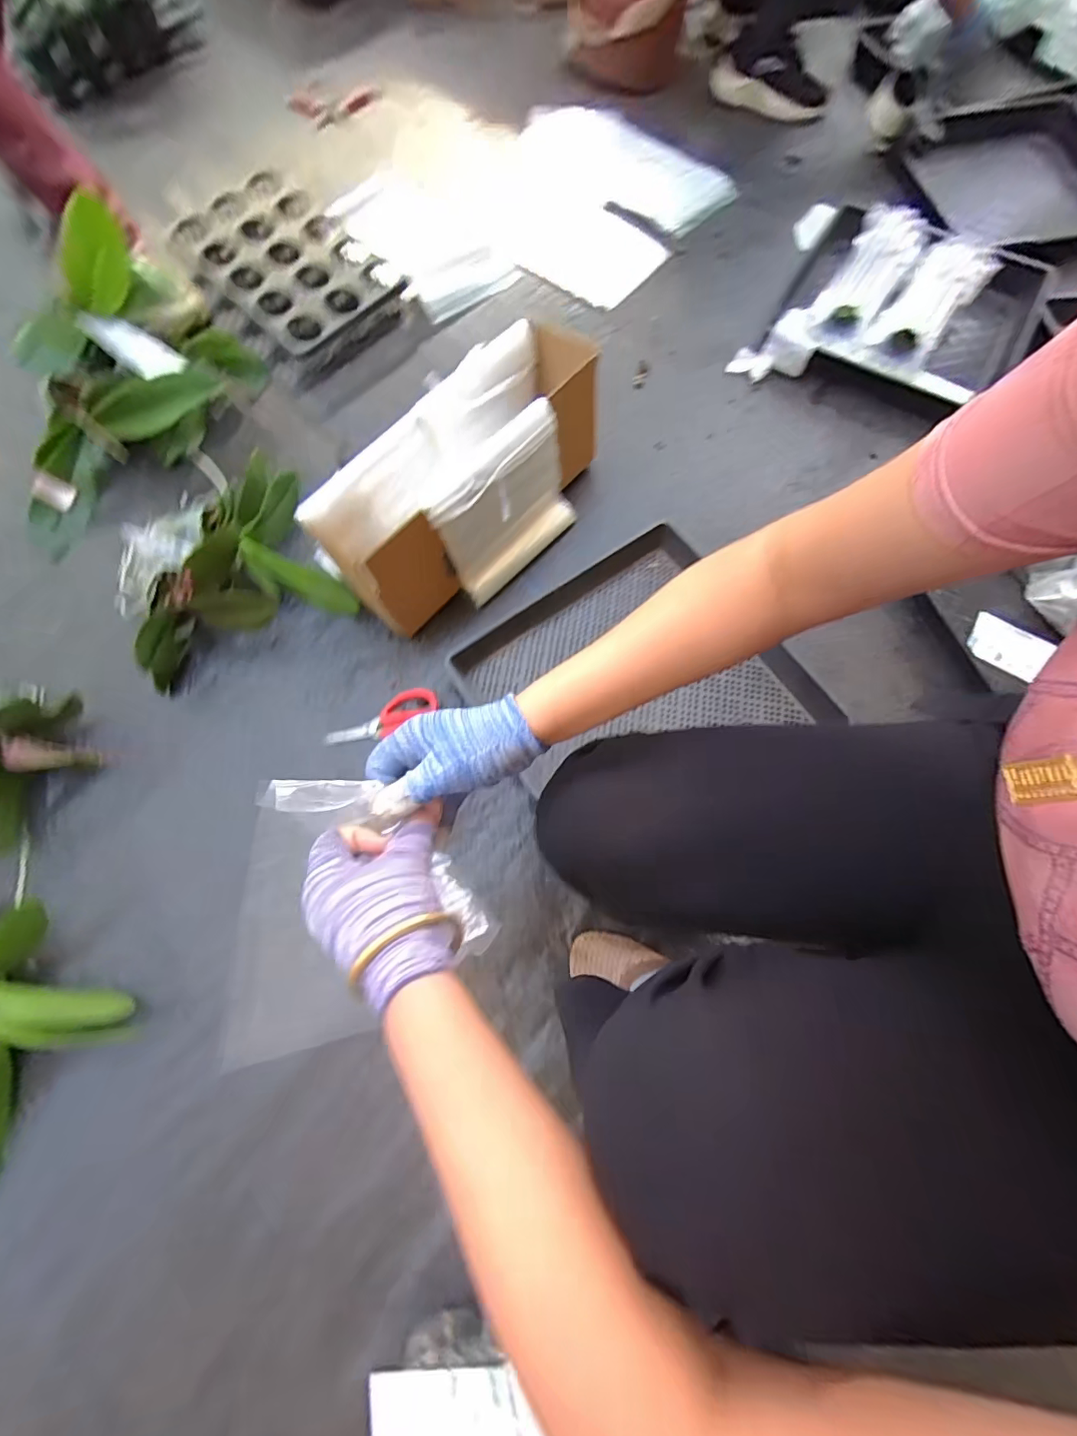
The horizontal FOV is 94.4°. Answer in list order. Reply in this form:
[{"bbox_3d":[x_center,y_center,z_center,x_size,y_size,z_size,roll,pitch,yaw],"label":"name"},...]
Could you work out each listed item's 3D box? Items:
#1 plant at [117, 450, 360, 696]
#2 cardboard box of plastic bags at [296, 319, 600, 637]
[{"bbox_3d":[-0.472,-0.231,0.746,0.296,0.109,0.256,-24,74,-7],"label":"plant"},{"bbox_3d":[-0.079,-0.355,0.747,0.477,0.199,0.193,-42,77,-12],"label":"cardboard box of plastic bags"}]

